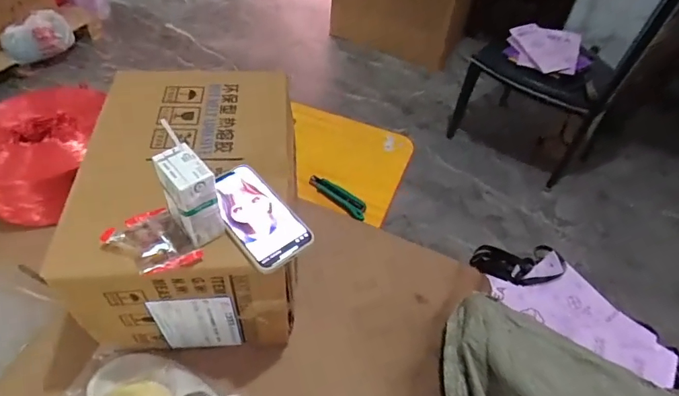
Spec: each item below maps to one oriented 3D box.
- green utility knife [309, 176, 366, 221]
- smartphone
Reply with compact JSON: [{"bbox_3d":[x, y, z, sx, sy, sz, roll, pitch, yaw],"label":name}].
[{"bbox_3d":[-0.005,-0.006,0.950,0.151,0.017,0.042,33,53,22],"label":"green utility knife"},{"bbox_3d":[-0.110,0.021,0.589,0.080,0.013,0.163,-29,57,-28],"label":"smartphone"}]

